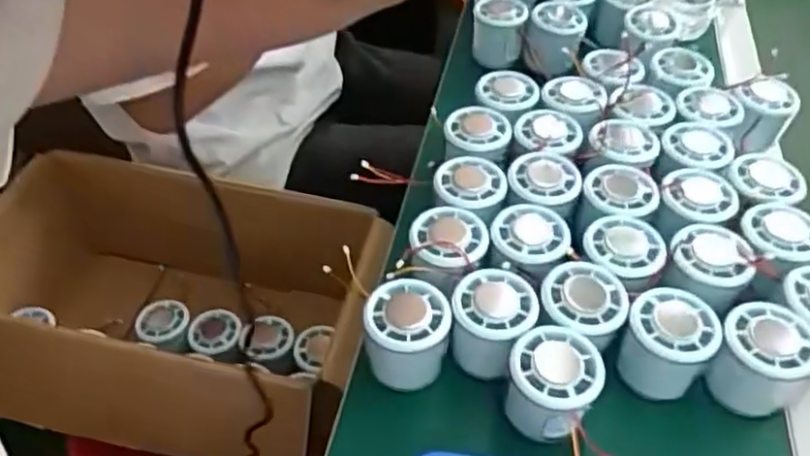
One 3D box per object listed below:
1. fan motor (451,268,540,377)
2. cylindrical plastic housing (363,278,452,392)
[{"bbox_3d":[0.060,0.068,0.478,0.053,0.052,0.059,21,50,19],"label":"fan motor"},{"bbox_3d":[0.001,0.078,0.477,0.055,0.070,0.054,0,47,0],"label":"cylindrical plastic housing"}]

